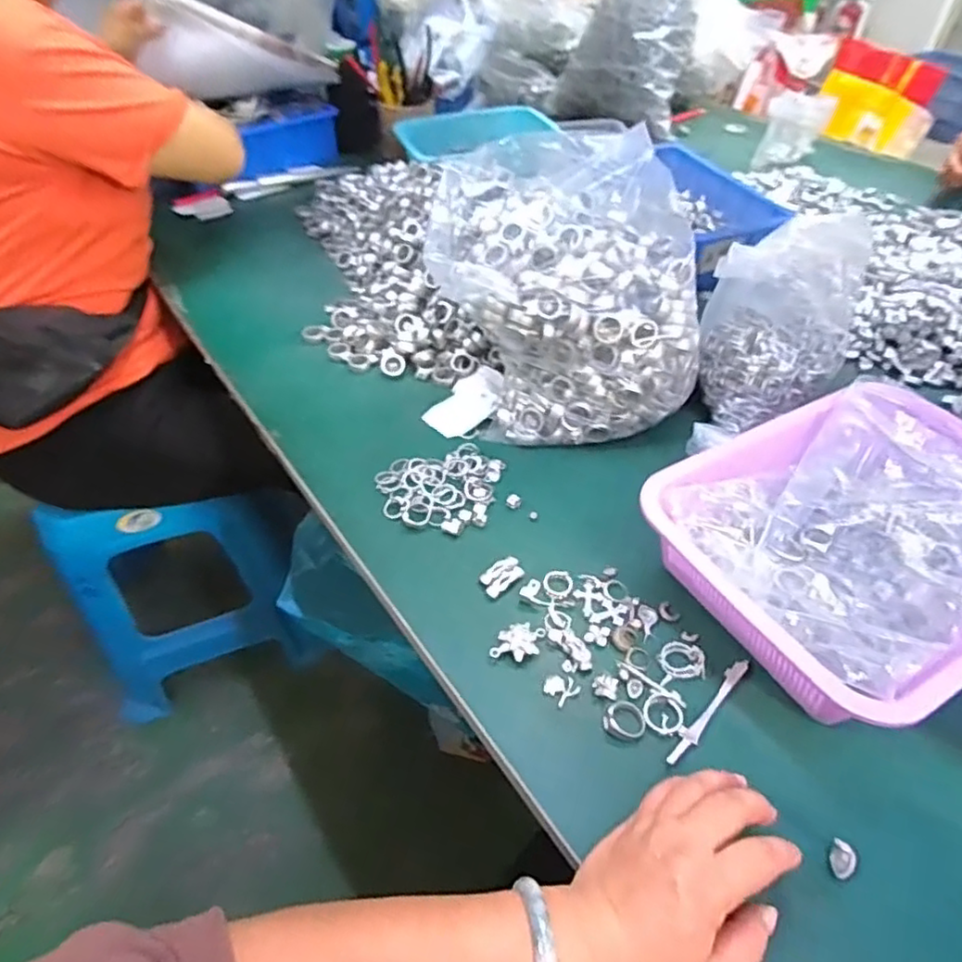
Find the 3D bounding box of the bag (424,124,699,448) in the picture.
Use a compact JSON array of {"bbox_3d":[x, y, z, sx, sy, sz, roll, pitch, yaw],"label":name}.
[{"bbox_3d":[0.090,-0.177,0.599,0.239,0.219,0.175,1,46,2],"label":"bag"}]

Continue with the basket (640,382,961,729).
[{"bbox_3d":[0.294,0.045,0.486,0.296,0.082,0.224,-24,50,-21],"label":"basket"}]

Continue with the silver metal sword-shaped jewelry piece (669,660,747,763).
[{"bbox_3d":[0.156,0.156,0.431,0.013,0.004,0.098,33,55,28],"label":"silver metal sword-shaped jewelry piece"}]

